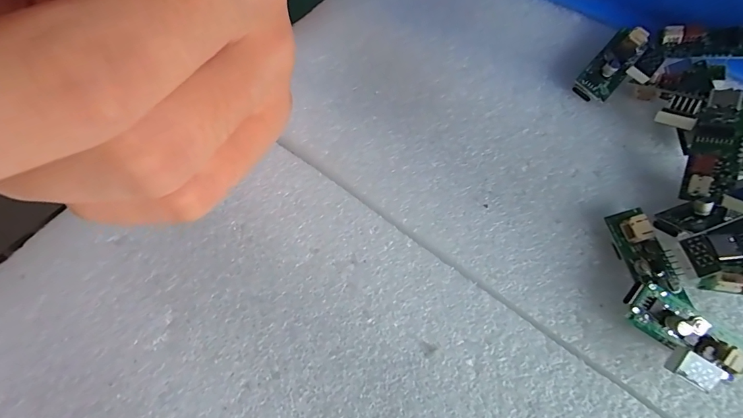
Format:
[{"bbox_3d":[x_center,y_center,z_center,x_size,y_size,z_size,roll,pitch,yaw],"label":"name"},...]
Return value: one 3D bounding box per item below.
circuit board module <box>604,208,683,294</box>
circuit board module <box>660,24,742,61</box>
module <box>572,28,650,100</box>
[{"bbox_3d":[0.089,0.013,0.125,0.012,0.011,0.028,-14,69,-8],"label":"circuit board module"},{"bbox_3d":[0.134,-0.065,0.148,0.035,0.008,0.013,12,66,26],"label":"circuit board module"},{"bbox_3d":[0.097,-0.058,0.154,0.014,0.006,0.037,37,81,23],"label":"module"}]

